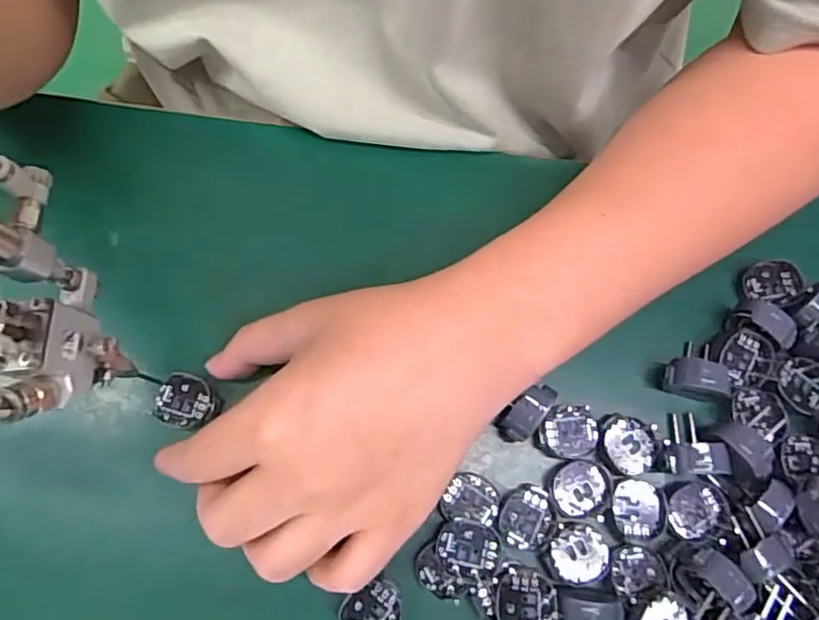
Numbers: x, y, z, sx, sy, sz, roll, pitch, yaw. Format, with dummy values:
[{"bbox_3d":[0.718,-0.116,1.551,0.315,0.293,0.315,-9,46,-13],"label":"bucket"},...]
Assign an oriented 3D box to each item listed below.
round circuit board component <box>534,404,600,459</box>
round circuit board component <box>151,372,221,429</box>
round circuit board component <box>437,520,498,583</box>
[{"bbox_3d":[0.075,0.058,0.289,0.028,0.007,0.024,9,75,1],"label":"round circuit board component"},{"bbox_3d":[-0.107,0.043,0.286,0.027,0.004,0.029,0,75,-2],"label":"round circuit board component"},{"bbox_3d":[0.025,0.104,0.262,0.025,0.007,0.027,0,87,-4],"label":"round circuit board component"}]

